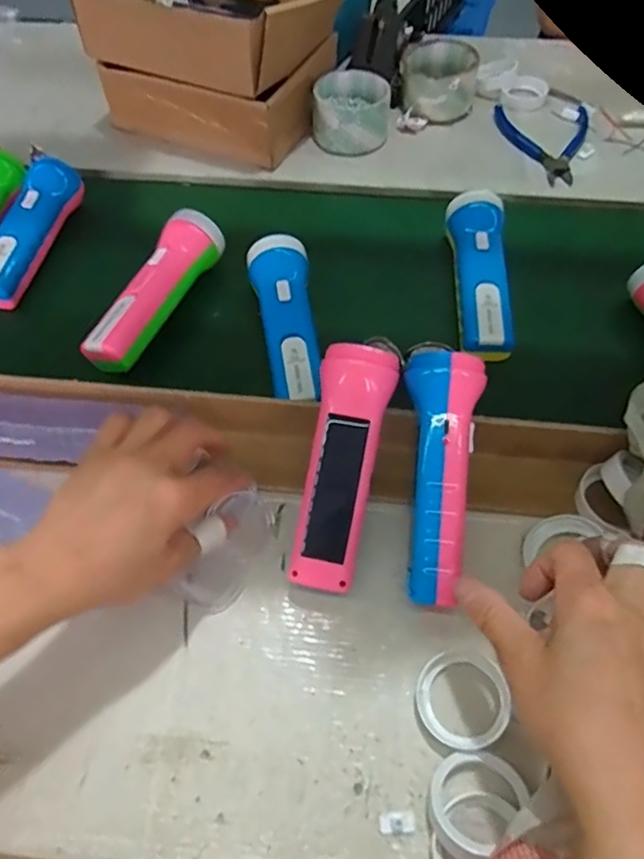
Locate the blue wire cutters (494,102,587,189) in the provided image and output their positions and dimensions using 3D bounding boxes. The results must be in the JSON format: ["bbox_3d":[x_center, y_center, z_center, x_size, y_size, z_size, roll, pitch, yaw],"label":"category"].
[{"bbox_3d":[0.248,-0.314,0.659,0.101,0.007,0.136,1,59,2],"label":"blue wire cutters"}]

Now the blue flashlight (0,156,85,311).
[{"bbox_3d":[-0.273,-0.186,0.561,0.046,0.037,0.167,9,59,7],"label":"blue flashlight"}]

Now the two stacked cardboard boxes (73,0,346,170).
[{"bbox_3d":[-0.108,-0.422,0.654,0.224,0.137,0.196,22,62,14],"label":"two stacked cardboard boxes"}]

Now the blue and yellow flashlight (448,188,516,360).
[{"bbox_3d":[0.138,-0.138,0.533,0.047,0.045,0.173,3,59,3],"label":"blue and yellow flashlight"}]

